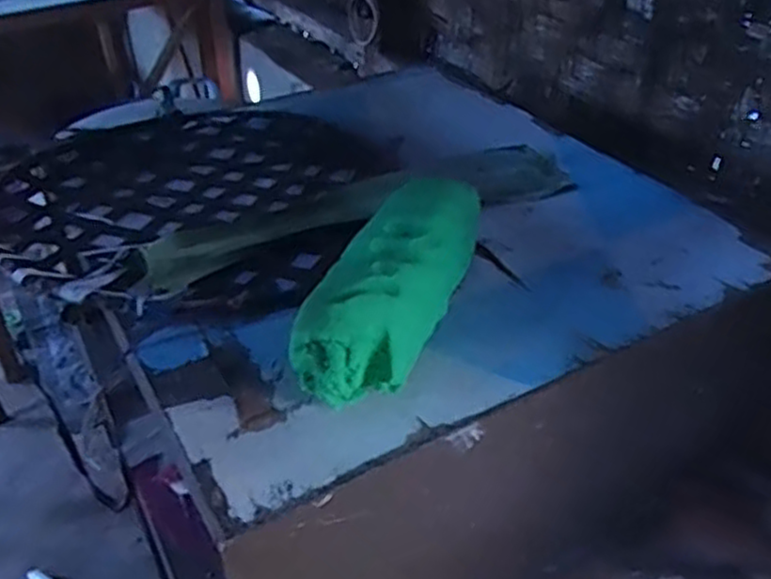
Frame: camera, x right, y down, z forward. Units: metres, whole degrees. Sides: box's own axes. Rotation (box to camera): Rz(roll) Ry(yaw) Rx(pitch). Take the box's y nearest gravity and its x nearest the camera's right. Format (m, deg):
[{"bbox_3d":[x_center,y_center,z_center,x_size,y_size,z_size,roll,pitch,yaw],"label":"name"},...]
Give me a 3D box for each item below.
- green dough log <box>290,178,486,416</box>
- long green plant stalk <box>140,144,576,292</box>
[{"bbox_3d":[0.005,0.003,0.520,0.072,0.082,0.217,12,38,19],"label":"green dough log"},{"bbox_3d":[-0.015,-0.083,0.692,0.418,0.023,0.096,-16,39,-20],"label":"long green plant stalk"}]

